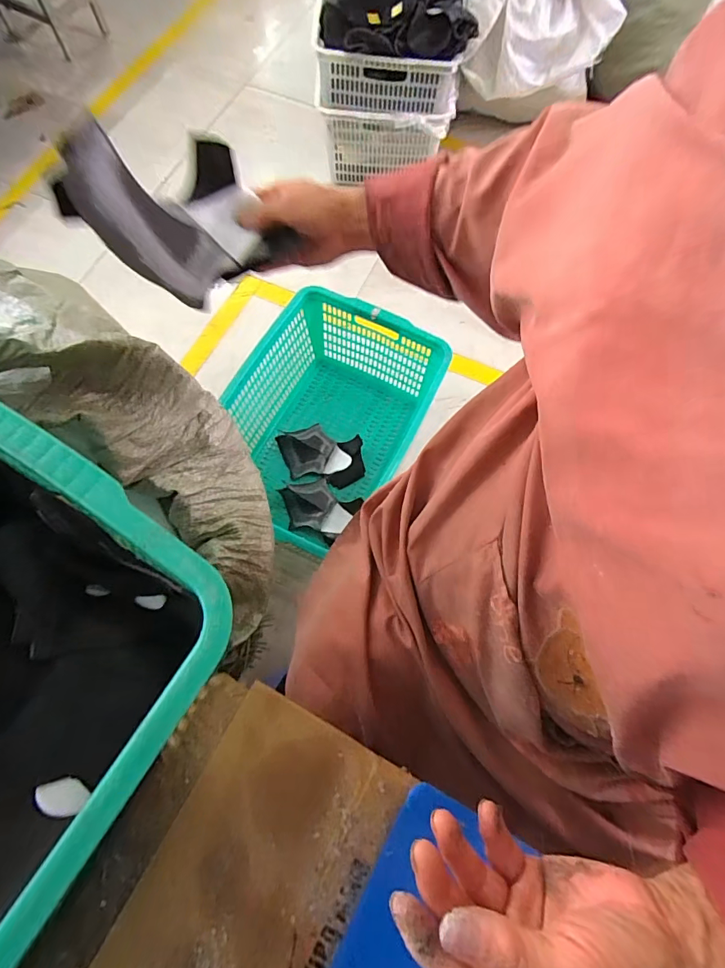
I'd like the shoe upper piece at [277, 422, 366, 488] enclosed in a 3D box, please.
[{"bbox_3d":[-0.114,-0.082,1.109,0.203,0.048,0.144,13,71,3],"label":"shoe upper piece"}]

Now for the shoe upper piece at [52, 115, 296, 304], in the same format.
[{"bbox_3d":[-0.154,-0.250,0.382,0.102,0.131,0.179,26,75,7],"label":"shoe upper piece"}]

